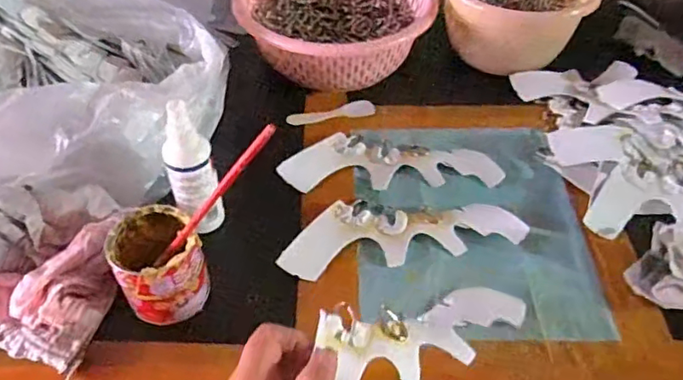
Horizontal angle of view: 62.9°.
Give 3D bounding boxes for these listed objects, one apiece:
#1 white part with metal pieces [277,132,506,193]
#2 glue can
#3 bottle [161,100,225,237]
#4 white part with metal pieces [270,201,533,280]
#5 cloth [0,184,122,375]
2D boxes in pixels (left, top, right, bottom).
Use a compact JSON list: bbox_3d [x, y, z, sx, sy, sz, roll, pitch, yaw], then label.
[{"bbox_3d":[0.048,-0.033,0.554,0.206,0.017,0.075,0,47,-1],"label":"white part with metal pieces"},{"bbox_3d":[-0.139,0.056,0.426,0.061,0.068,0.064,1,47,-1],"label":"glue can"},{"bbox_3d":[-0.121,-0.013,0.455,0.037,0.122,0.029,-15,49,-15],"label":"bottle"},{"bbox_3d":[0.054,0.033,0.490,0.207,0.010,0.075,-4,47,-5],"label":"white part with metal pieces"},{"bbox_3d":[-0.250,0.049,0.427,0.151,0.032,0.134,18,70,-8],"label":"cloth"}]

